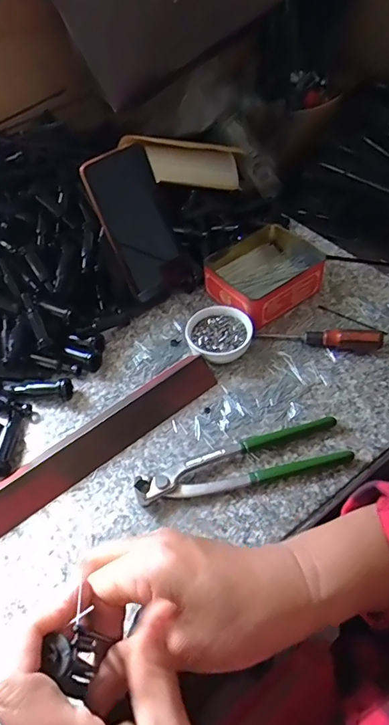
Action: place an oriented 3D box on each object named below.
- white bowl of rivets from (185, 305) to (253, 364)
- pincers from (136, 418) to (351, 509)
[{"bbox_3d":[0.028,-0.029,0.498,0.070,0.028,0.066,-3,51,3],"label":"white bowl of rivets"},{"bbox_3d":[0.045,0.093,0.407,0.194,0.019,0.048,-16,51,-7],"label":"pincers"}]

